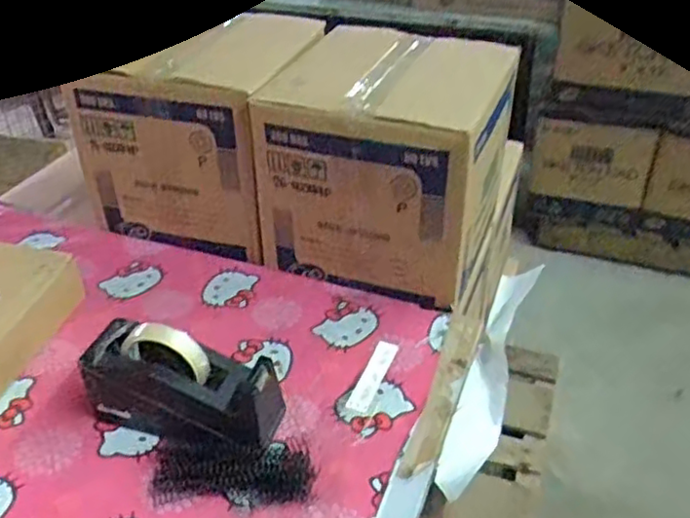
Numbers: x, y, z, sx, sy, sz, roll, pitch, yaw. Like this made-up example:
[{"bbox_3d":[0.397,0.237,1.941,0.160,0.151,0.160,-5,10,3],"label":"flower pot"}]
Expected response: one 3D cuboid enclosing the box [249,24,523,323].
[{"bbox_3d":[0.071,-0.145,0.975,0.292,0.271,0.319,15,39,19],"label":"box"}]

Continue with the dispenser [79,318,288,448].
[{"bbox_3d":[-0.175,0.136,0.721,0.205,0.114,0.080,11,37,14],"label":"dispenser"}]

